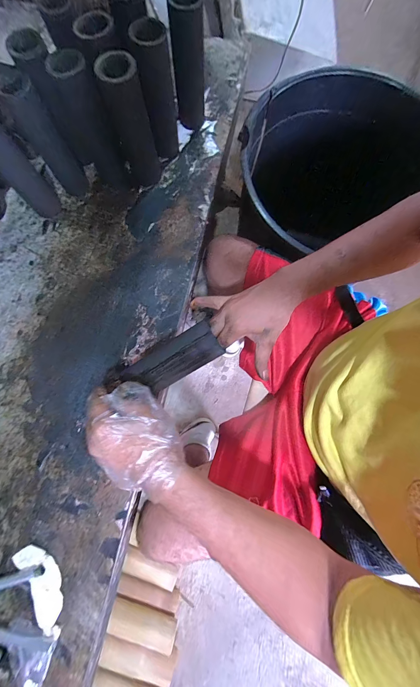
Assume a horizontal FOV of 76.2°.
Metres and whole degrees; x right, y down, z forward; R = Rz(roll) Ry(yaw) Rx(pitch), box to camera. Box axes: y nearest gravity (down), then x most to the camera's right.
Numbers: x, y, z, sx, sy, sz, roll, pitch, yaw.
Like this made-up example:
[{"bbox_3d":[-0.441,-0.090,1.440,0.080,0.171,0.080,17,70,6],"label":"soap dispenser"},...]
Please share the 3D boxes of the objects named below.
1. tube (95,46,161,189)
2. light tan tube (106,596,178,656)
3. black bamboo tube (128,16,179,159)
[{"bbox_3d":[-0.128,-0.353,0.449,0.062,0.202,0.059,-19,77,-2],"label":"tube"},{"bbox_3d":[-0.182,0.763,0.718,0.181,0.071,0.067,18,79,6],"label":"light tan tube"},{"bbox_3d":[-0.082,-0.395,0.443,0.048,0.178,0.058,-10,77,0],"label":"black bamboo tube"}]

